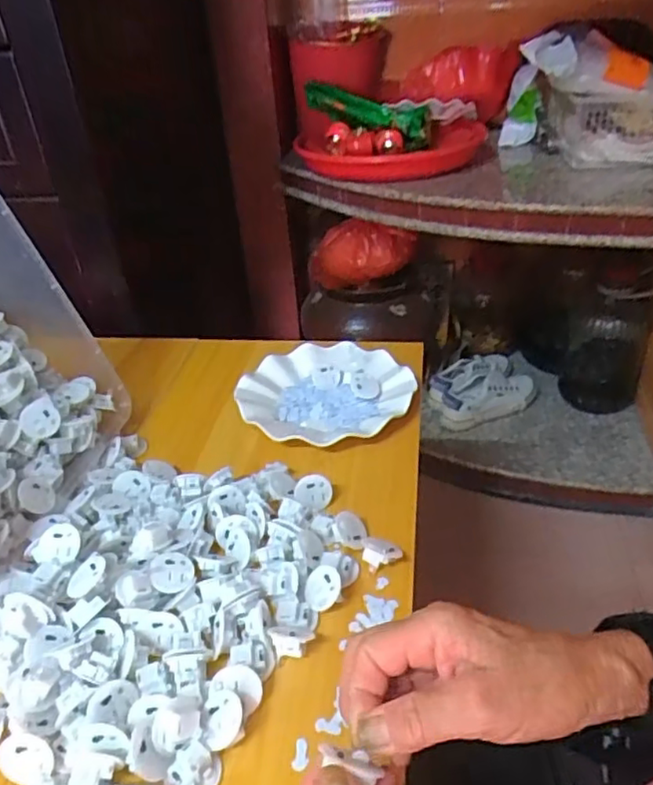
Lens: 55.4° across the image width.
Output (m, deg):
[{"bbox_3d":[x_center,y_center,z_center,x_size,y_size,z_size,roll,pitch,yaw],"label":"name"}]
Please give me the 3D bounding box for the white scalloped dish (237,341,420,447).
[{"bbox_3d":[0.001,-0.002,0.682,0.182,0.024,0.178,-3,33,2],"label":"white scalloped dish"}]

